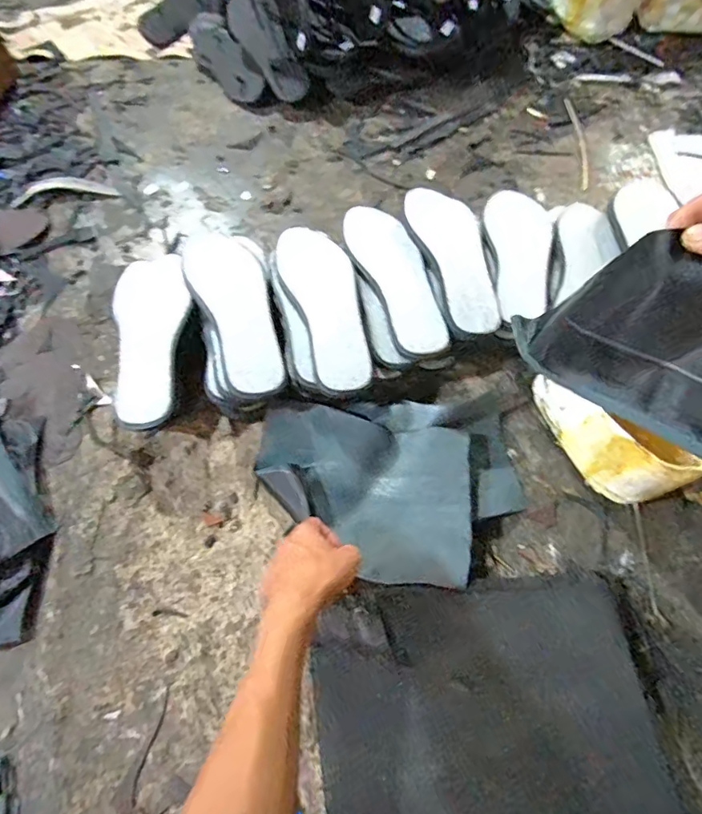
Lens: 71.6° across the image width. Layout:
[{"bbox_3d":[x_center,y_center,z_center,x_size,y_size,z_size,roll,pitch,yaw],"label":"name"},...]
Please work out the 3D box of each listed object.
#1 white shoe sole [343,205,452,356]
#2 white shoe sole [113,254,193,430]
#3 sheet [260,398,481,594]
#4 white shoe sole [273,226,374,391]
[{"bbox_3d":[0.064,-0.176,0.647,0.082,0.020,0.238,-20,66,-10],"label":"white shoe sole"},{"bbox_3d":[-0.256,-0.096,0.632,0.100,0.018,0.259,-12,63,-8],"label":"white shoe sole"},{"bbox_3d":[0.011,0.099,0.585,0.263,0.028,0.186,10,64,4],"label":"sheet"},{"bbox_3d":[-0.032,-0.134,0.621,0.092,0.018,0.241,-15,65,-8],"label":"white shoe sole"}]

